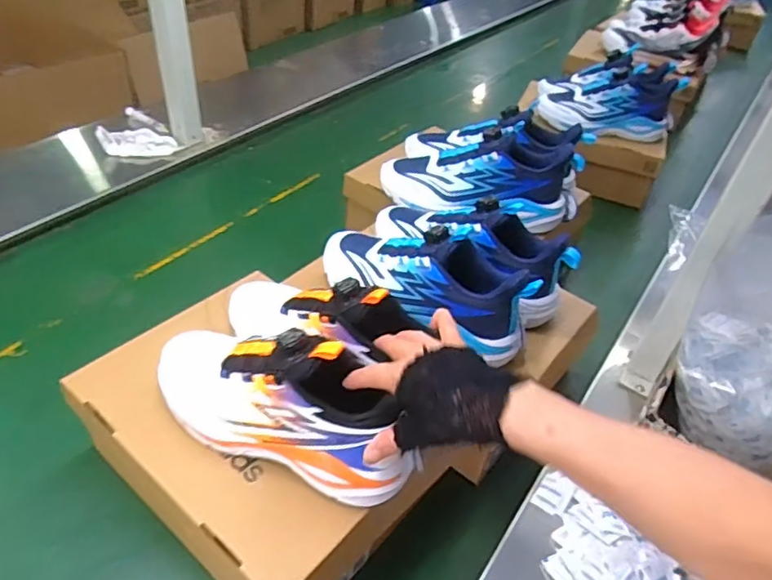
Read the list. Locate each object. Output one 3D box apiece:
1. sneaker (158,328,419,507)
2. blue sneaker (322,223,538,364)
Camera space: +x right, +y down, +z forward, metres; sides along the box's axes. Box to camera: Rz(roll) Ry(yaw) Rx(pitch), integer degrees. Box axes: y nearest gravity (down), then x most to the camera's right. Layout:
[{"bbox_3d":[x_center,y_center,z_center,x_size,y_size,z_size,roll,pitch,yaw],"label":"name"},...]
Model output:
[{"bbox_3d":[-0.090,0.083,0.498,0.250,0.113,0.087,19,43,14],"label":"sneaker"},{"bbox_3d":[0.044,-0.028,0.641,0.257,0.105,0.087,26,44,20],"label":"blue sneaker"}]

